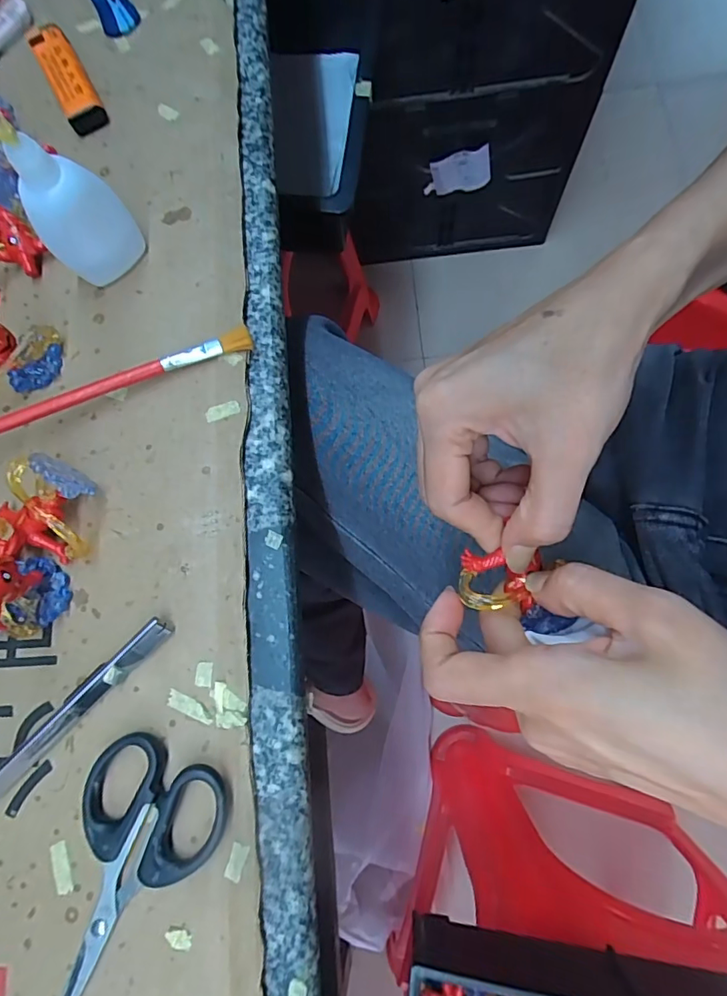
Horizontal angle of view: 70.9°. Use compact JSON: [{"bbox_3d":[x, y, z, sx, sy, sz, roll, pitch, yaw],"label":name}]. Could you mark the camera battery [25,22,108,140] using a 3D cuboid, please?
[{"bbox_3d":[-0.186,-0.264,0.319,0.023,0.013,0.079,-29,77,-2],"label":"camera battery"}]

